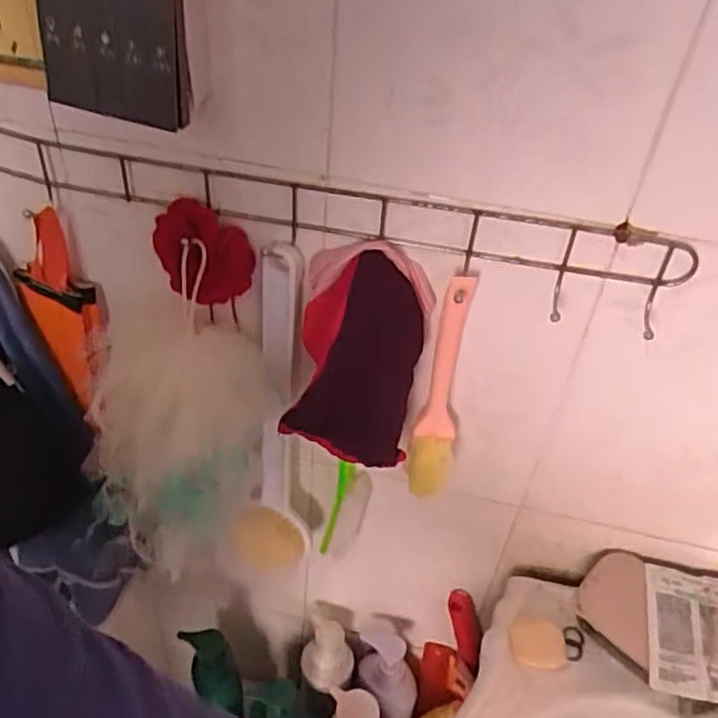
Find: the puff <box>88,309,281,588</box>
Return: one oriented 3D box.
[{"bbox_3d":[-0.139,0.073,0.559,0.127,0.196,0.095,-2,43,-10],"label":"puff"}]

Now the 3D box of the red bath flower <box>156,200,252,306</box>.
[{"bbox_3d":[-0.112,-0.075,0.508,0.067,0.061,0.030,15,43,10],"label":"red bath flower"}]

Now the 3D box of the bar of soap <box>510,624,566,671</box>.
[{"bbox_3d":[0.150,0.242,0.602,0.046,0.011,0.037,5,42,-2],"label":"bar of soap"}]

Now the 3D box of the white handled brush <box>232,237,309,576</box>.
[{"bbox_3d":[-0.067,0.060,0.584,0.066,0.316,0.059,1,42,-6],"label":"white handled brush"}]

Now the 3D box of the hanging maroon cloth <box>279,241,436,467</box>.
[{"bbox_3d":[-0.003,0.003,0.501,0.087,0.167,0.056,11,23,6],"label":"hanging maroon cloth"}]

